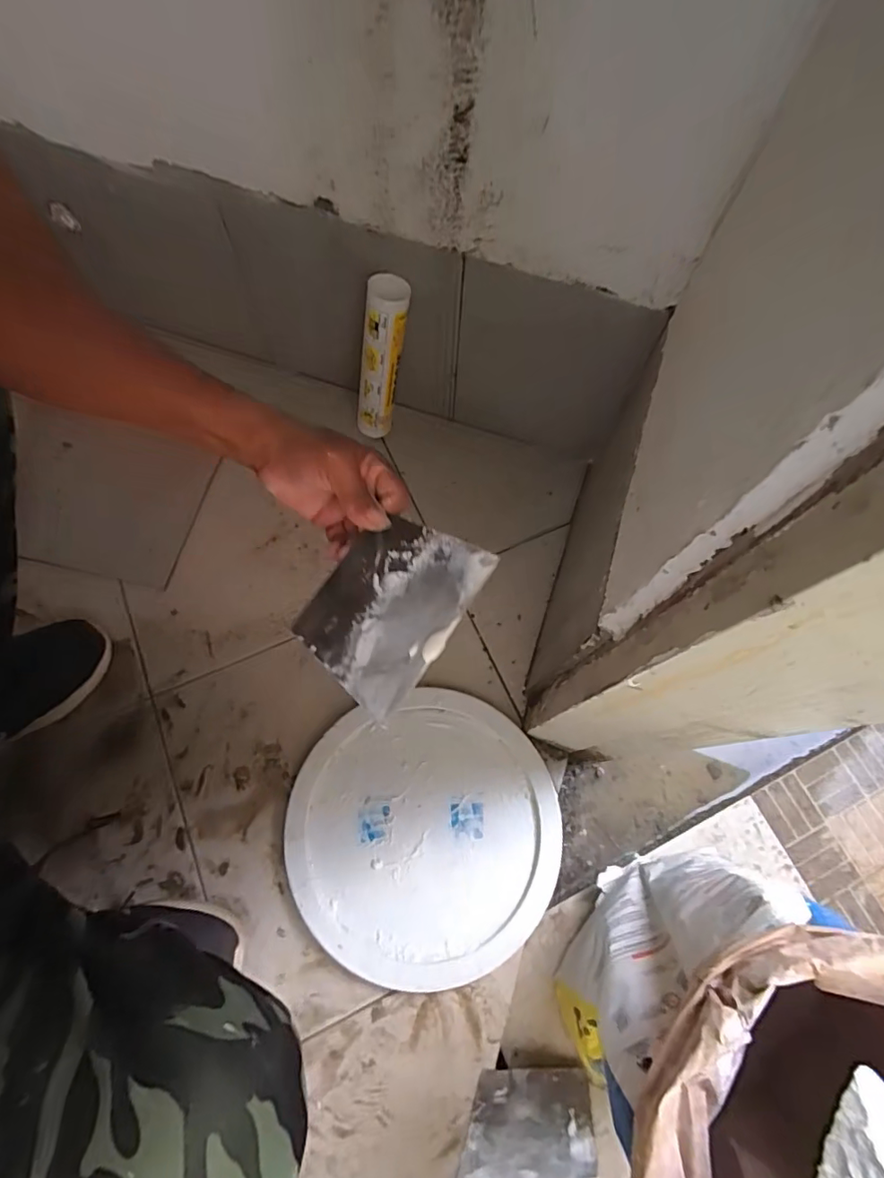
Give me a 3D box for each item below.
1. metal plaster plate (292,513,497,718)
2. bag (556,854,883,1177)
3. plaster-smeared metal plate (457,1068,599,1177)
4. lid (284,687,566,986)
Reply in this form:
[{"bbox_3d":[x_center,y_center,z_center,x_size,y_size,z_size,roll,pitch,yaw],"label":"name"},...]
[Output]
[{"bbox_3d":[-0.038,0.011,0.393,0.099,0.008,0.141,32,76,5],"label":"metal plaster plate"},{"bbox_3d":[0.203,0.333,0.383,0.172,0.350,0.245,42,75,14],"label":"bag"},{"bbox_3d":[0.089,0.534,0.520,0.140,0.006,0.095,11,71,-13],"label":"plaster-smeared metal plate"},{"bbox_3d":[-0.019,0.268,0.585,0.291,0.018,0.279,0,70,0],"label":"lid"}]

